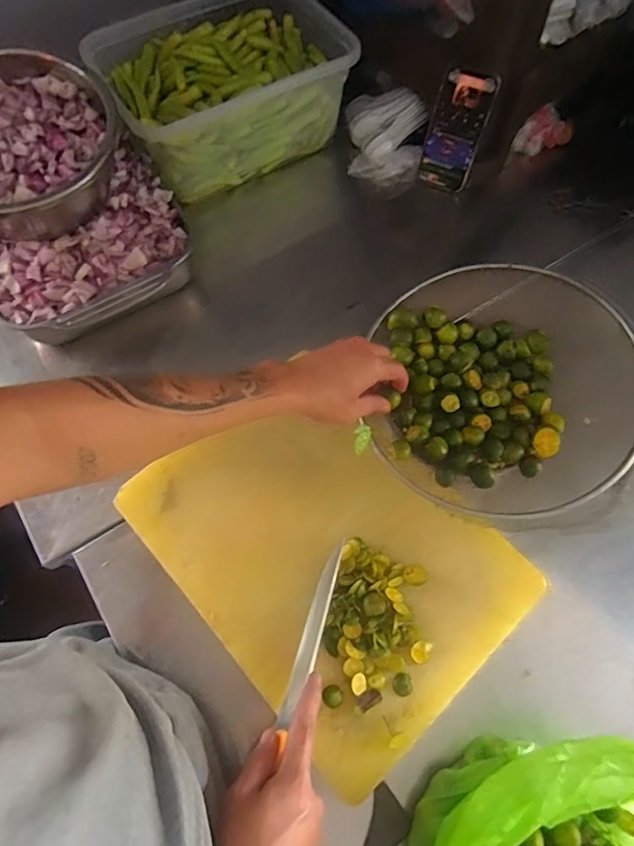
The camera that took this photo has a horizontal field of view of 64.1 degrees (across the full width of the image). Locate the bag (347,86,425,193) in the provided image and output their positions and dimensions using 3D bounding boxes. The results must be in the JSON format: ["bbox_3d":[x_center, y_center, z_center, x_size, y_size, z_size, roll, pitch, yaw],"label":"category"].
[{"bbox_3d":[0.111,-0.475,0.841,0.117,0.094,0.149,-1,66,-2],"label":"bag"}]

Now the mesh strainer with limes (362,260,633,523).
[{"bbox_3d":[0.212,-0.035,0.588,0.315,0.089,0.322,-25,69,-12],"label":"mesh strainer with limes"}]

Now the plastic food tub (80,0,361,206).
[{"bbox_3d":[-0.137,-0.518,0.794,0.341,0.158,0.234,-29,70,-13],"label":"plastic food tub"}]

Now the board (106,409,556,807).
[{"bbox_3d":[0.007,0.138,0.558,0.285,0.022,0.382,-40,73,-17],"label":"board"}]

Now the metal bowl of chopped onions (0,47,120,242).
[{"bbox_3d":[-0.369,-0.331,0.643,0.248,0.131,0.229,1,66,-1],"label":"metal bowl of chopped onions"}]

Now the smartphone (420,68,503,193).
[{"bbox_3d":[0.212,-0.443,0.774,0.082,0.159,0.012,20,48,10],"label":"smartphone"}]

